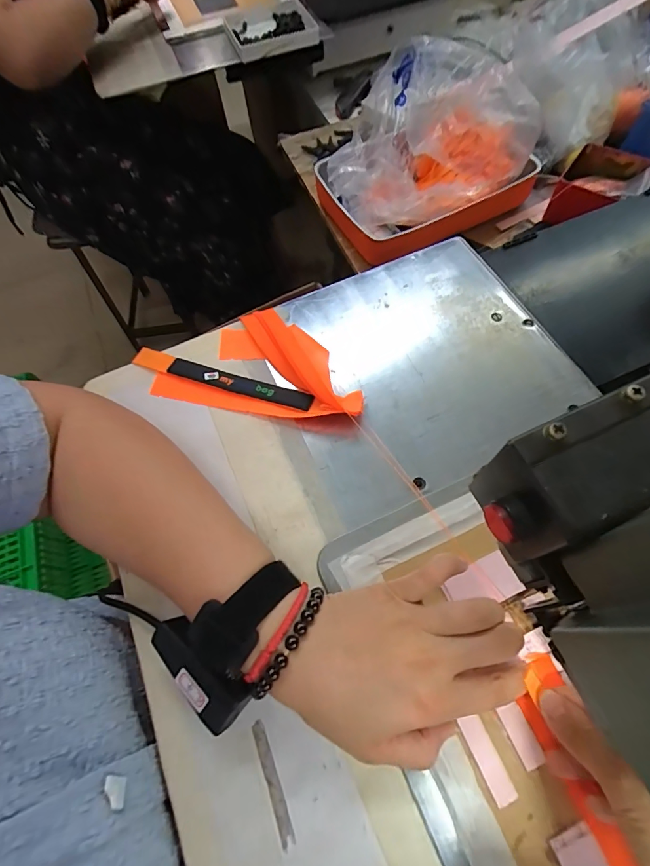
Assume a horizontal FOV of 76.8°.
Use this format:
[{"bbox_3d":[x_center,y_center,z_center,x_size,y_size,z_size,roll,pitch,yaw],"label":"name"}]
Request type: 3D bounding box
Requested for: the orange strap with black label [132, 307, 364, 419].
[{"bbox_3d":[-0.066,-0.069,0.375,0.208,0.021,0.105,11,66,9],"label":"orange strap with black label"}]

